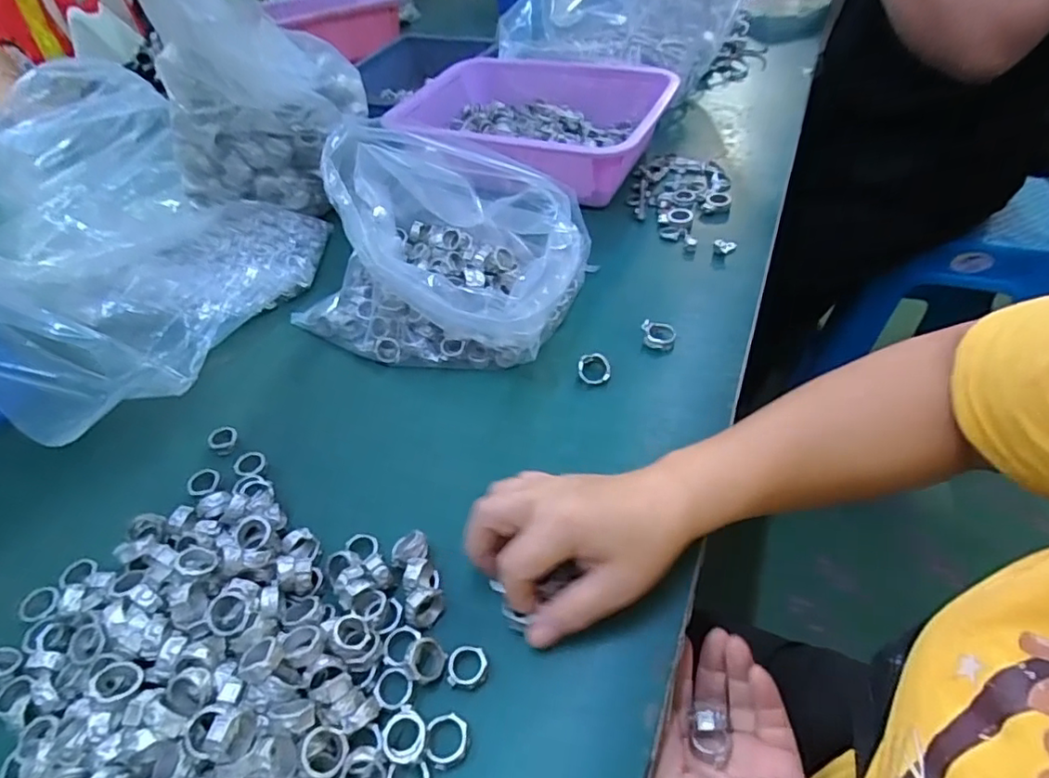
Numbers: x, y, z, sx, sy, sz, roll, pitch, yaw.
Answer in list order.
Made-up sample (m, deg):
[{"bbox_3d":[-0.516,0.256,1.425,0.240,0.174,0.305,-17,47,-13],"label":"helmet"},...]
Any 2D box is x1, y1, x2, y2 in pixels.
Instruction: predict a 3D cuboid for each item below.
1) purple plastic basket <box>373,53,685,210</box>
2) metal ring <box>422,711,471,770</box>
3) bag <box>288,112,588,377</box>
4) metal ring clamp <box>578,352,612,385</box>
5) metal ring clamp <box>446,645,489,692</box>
[{"bbox_3d":[0.011,-0.316,0.679,0.311,0.082,0.215,21,52,21],"label":"purple plastic basket"},{"bbox_3d":[-0.039,0.177,0.286,0.022,0.006,0.022,-2,48,2],"label":"metal ring"},{"bbox_3d":[-0.073,-0.125,0.485,0.254,0.122,0.173,14,50,16],"label":"bag"},{"bbox_3d":[0.056,-0.016,0.455,0.025,0.012,0.024,2,48,6],"label":"metal ring clamp"},{"bbox_3d":[-0.031,0.151,0.310,0.022,0.004,0.022,-2,48,2],"label":"metal ring clamp"}]

